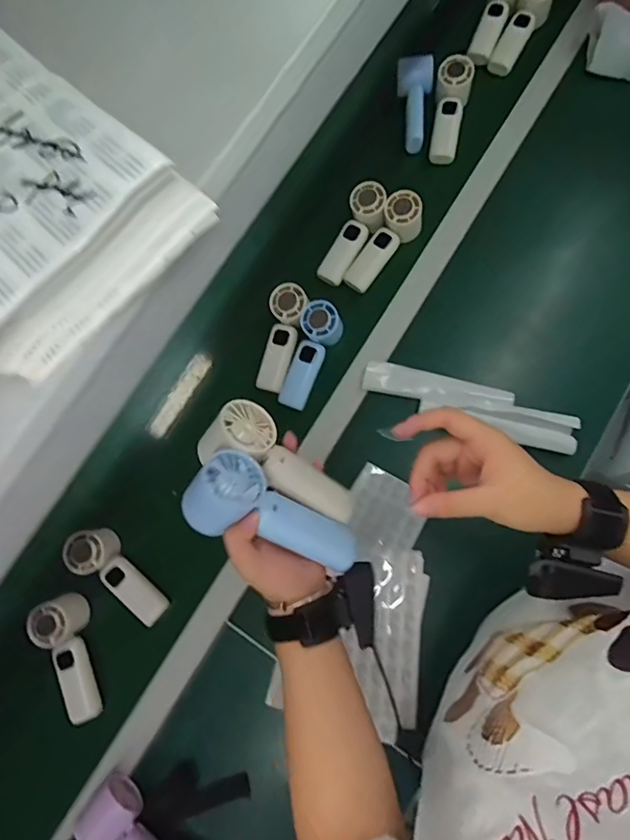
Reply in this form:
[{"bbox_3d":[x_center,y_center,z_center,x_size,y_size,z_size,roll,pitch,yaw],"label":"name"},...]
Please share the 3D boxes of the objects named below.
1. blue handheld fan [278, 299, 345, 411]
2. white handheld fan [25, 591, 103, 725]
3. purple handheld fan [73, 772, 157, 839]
[{"bbox_3d":[-0.008,-0.092,0.670,0.058,0.037,0.152,22,93,4],"label":"blue handheld fan"},{"bbox_3d":[-0.315,0.307,0.596,0.058,0.053,0.155,-24,78,-7],"label":"white handheld fan"},{"bbox_3d":[-0.213,0.506,0.546,0.058,0.047,0.155,-39,80,-10],"label":"purple handheld fan"}]

